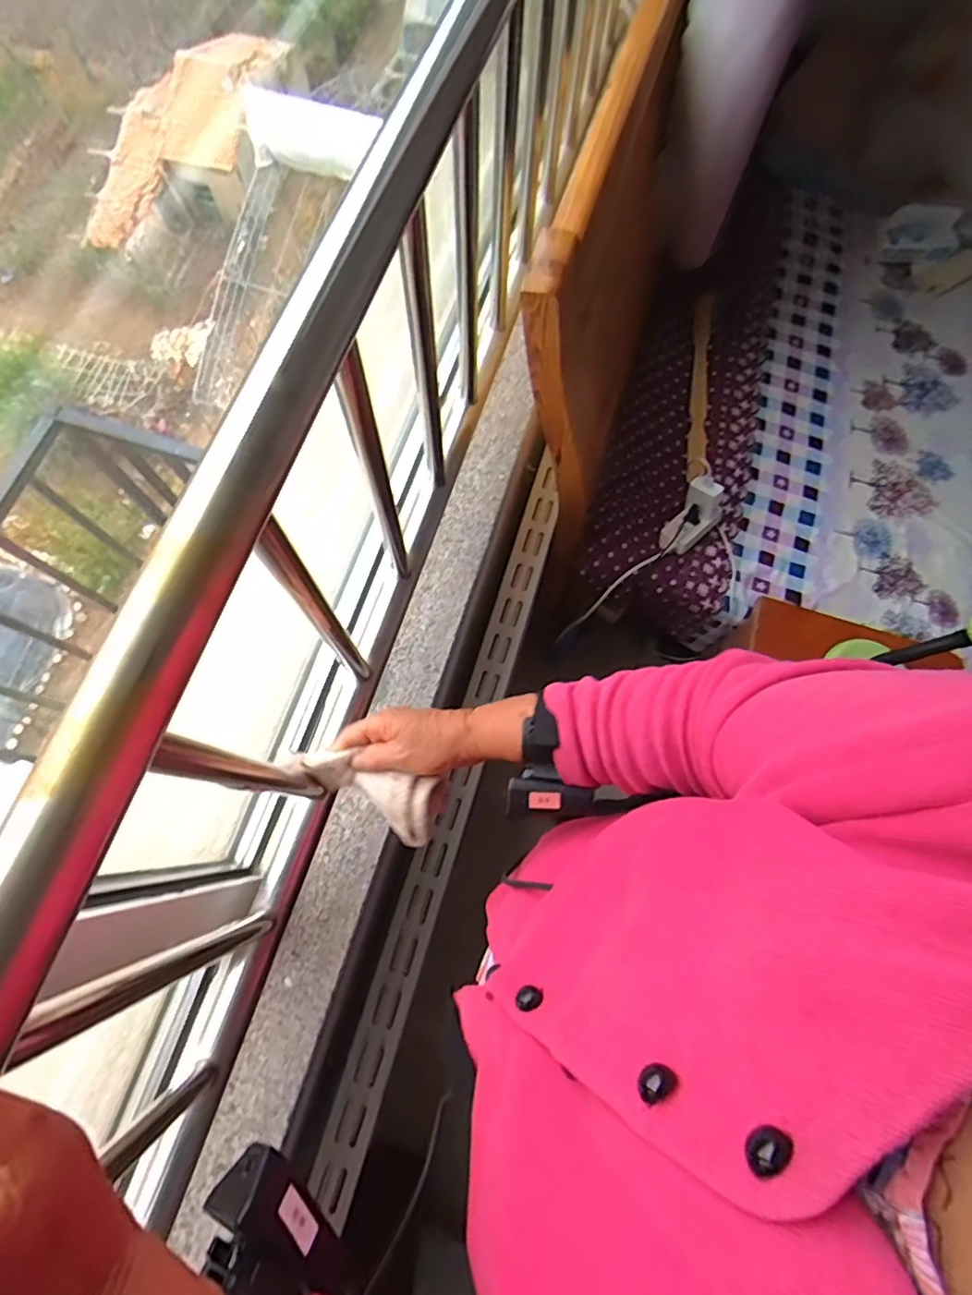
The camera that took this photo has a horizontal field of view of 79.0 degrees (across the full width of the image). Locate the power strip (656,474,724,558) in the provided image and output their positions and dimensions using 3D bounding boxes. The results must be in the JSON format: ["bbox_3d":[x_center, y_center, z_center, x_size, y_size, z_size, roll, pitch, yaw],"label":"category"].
[{"bbox_3d":[0.373,-0.230,1.064,0.079,0.075,0.144,37,75,9],"label":"power strip"}]

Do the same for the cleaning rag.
[{"bbox_3d":[-0.108,0.123,0.526,0.136,0.031,0.055,21,73,11],"label":"cleaning rag"}]

